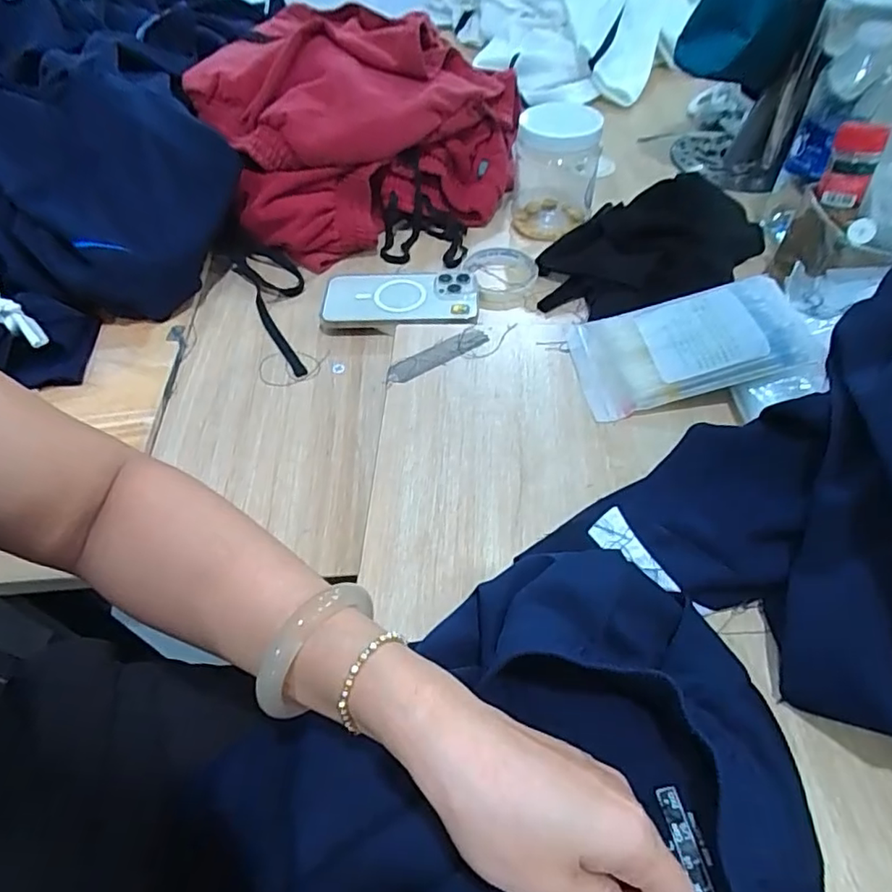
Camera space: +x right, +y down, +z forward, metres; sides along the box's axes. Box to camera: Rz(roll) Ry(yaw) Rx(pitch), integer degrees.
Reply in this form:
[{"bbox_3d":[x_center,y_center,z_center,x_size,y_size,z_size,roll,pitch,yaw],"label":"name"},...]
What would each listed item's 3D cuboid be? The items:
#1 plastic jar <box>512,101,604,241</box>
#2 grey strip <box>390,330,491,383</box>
[{"bbox_3d":[0.129,-0.327,0.684,0.095,0.120,0.099,3,50,8],"label":"plastic jar"},{"bbox_3d":[-0.007,-0.081,0.519,0.099,0.006,0.022,-30,54,-20],"label":"grey strip"}]

